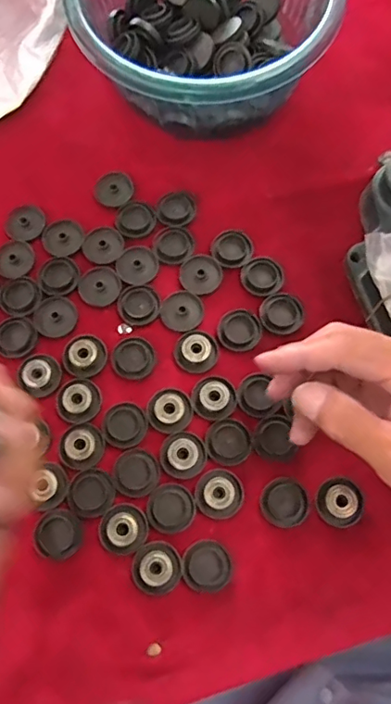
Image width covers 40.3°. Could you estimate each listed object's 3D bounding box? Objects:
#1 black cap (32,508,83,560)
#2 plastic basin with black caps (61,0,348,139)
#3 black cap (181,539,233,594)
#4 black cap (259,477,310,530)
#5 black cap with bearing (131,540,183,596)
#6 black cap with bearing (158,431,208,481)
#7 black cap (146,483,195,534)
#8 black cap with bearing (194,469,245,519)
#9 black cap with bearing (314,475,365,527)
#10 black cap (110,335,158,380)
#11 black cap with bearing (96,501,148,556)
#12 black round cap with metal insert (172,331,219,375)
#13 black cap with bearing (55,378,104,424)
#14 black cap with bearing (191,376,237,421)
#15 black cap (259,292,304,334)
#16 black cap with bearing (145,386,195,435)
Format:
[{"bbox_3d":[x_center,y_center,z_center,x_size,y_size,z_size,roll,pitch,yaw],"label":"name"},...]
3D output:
[{"bbox_3d":[-0.095,0.127,0.370,0.032,0.014,0.032,0,73,0],"label":"black cap"},{"bbox_3d":[0.005,-0.273,0.444,0.194,0.091,0.199,0,73,0],"label":"plastic basin with black caps"},{"bbox_3d":[0.008,0.145,0.359,0.032,0.004,0.032,0,73,0],"label":"black cap"},{"bbox_3d":[0.063,0.105,0.372,0.033,0.004,0.033,0,73,0],"label":"black cap"},{"bbox_3d":[-0.026,0.145,0.356,0.033,0.006,0.033,0,73,0],"label":"black cap with bearing"},{"bbox_3d":[-0.009,0.073,0.378,0.033,0.005,0.033,0,73,0],"label":"black cap with bearing"},{"bbox_3d":[-0.017,0.108,0.368,0.033,0.004,0.032,0,73,0],"label":"black cap"},{"bbox_3d":[0.017,0.099,0.372,0.033,0.004,0.033,0,73,0],"label":"black cap with bearing"},{"bbox_3d":[0.100,0.104,0.368,0.029,0.010,0.033,-38,76,-11],"label":"black cap with bearing"},{"bbox_3d":[-0.047,0.005,0.404,0.032,0.006,0.031,0,73,0],"label":"black cap"},{"bbox_3d":[-0.049,0.121,0.363,0.033,0.007,0.032,0,73,0],"label":"black cap with bearing"},{"bbox_3d":[0.001,-0.001,0.404,0.032,0.009,0.031,0,73,0],"label":"black round cap with metal insert"},{"bbox_3d":[-0.086,0.035,0.391,0.032,0.010,0.032,0,73,0],"label":"black cap with bearing"},{"bbox_3d":[0.014,0.034,0.392,0.032,0.007,0.032,0,73,0],"label":"black cap with bearing"},{"bbox_3d":[0.067,-0.030,0.411,0.035,0.006,0.033,0,73,0],"label":"black cap"},{"bbox_3d":[-0.019,0.042,0.389,0.033,0.009,0.032,0,73,0],"label":"black cap with bearing"}]

